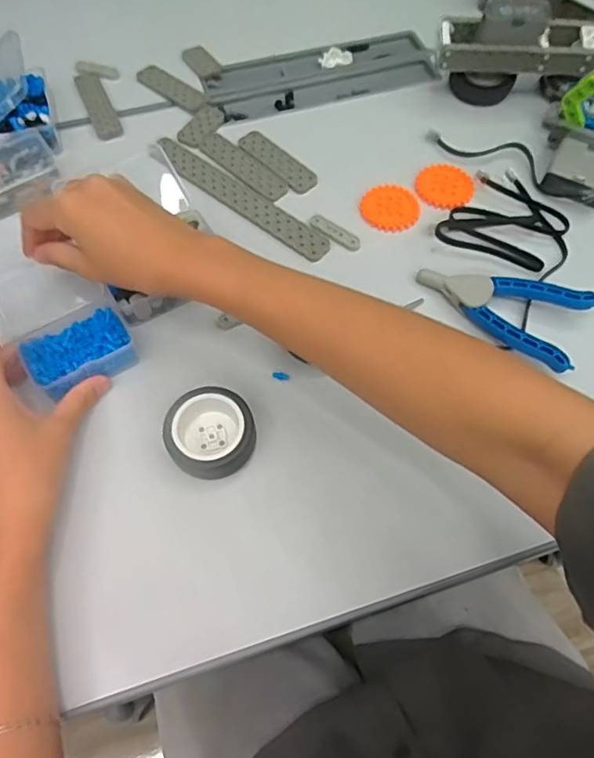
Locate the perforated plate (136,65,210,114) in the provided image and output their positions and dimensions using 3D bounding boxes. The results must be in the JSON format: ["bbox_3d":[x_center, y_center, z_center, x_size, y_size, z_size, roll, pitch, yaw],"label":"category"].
[{"bbox_3d":[-0.125,-0.292,0.569,0.087,0.004,0.026,39,72,19],"label":"perforated plate"}]

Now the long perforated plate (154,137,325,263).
[{"bbox_3d":[-0.053,-0.161,0.500,0.192,0.004,0.027,35,67,17],"label":"long perforated plate"}]

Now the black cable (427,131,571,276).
[{"bbox_3d":[0.176,-0.162,0.496,0.116,0.016,0.144,7,62,4],"label":"black cable"}]

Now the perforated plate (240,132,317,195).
[{"bbox_3d":[-0.018,-0.201,0.520,0.026,0.004,0.087,-39,69,-19],"label":"perforated plate"}]

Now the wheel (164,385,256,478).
[{"bbox_3d":[-0.058,0.038,0.387,0.058,0.024,0.061,0,62,0],"label":"wheel"}]

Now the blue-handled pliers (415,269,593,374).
[{"bbox_3d":[0.155,-0.056,0.439,0.128,0.022,0.067,25,65,13],"label":"blue-handled pliers"}]

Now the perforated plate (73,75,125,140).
[{"bbox_3d":[-0.196,-0.272,0.560,0.026,0.004,0.102,-22,64,-11],"label":"perforated plate"}]

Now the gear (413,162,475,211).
[{"bbox_3d":[0.131,-0.173,0.506,0.048,0.004,0.051,0,62,0],"label":"gear"}]

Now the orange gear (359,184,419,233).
[{"bbox_3d":[0.082,-0.150,0.495,0.051,0.004,0.049,0,62,0],"label":"orange gear"}]

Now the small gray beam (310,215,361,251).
[{"bbox_3d":[0.032,-0.125,0.481,0.049,0.004,0.014,33,67,16],"label":"small gray beam"}]

